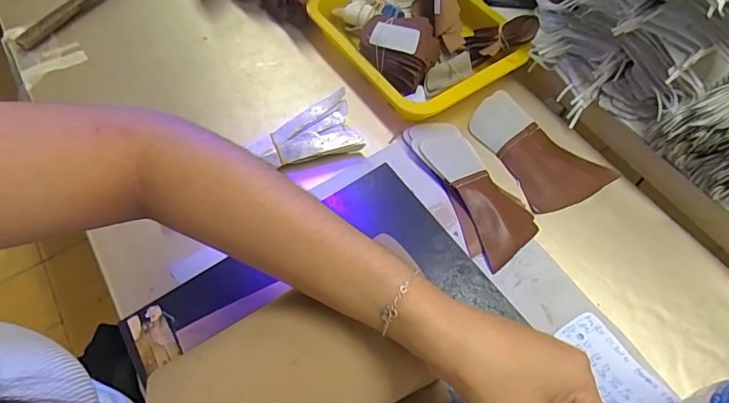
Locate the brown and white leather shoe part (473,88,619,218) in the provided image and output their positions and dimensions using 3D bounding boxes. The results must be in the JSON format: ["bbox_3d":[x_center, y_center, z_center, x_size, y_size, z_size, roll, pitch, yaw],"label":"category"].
[{"bbox_3d":[0.198,-0.066,0.519,0.100,0.019,0.155,-25,63,-12],"label":"brown and white leather shoe part"}]

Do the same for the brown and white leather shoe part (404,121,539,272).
[{"bbox_3d":[0.113,-0.019,0.497,0.074,0.017,0.183,-26,63,-12],"label":"brown and white leather shoe part"}]

